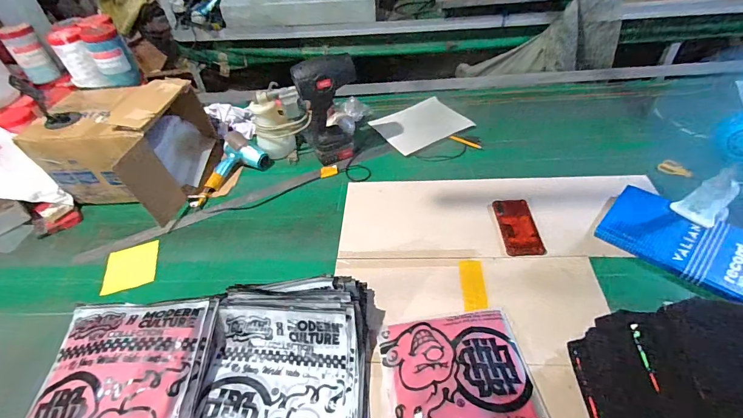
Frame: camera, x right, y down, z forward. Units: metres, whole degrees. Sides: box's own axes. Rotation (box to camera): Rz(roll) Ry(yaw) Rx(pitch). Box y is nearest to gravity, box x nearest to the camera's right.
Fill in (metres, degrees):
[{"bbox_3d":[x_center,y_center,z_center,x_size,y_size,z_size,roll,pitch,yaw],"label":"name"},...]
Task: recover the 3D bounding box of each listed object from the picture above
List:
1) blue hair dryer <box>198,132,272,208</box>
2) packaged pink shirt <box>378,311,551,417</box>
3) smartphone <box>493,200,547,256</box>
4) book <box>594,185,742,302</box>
[{"bbox_3d":[-0.422,-0.122,1.056,0.133,0.070,0.237,27,52,33],"label":"blue hair dryer"},{"bbox_3d":[0.146,0.303,0.591,0.246,0.030,0.300,-8,38,0],"label":"packaged pink shirt"},{"bbox_3d":[0.330,0.038,0.847,0.078,0.008,0.158,-4,45,2],"label":"smartphone"},{"bbox_3d":[0.639,0.060,0.765,0.181,0.016,0.277,-41,52,-22],"label":"book"}]

